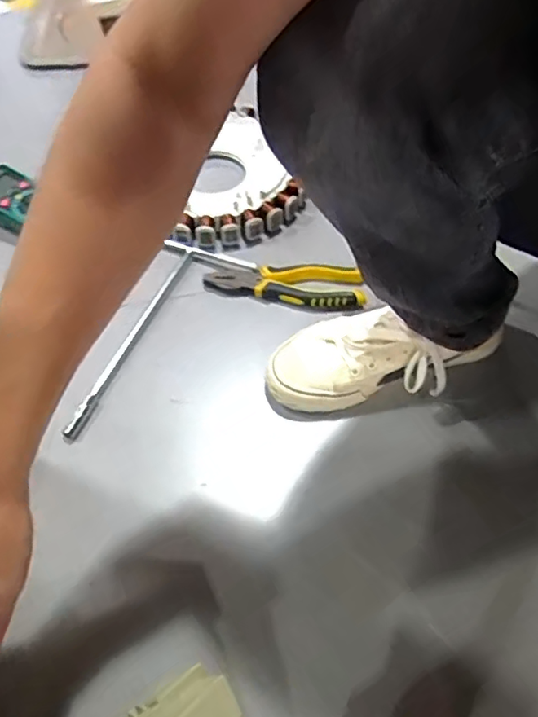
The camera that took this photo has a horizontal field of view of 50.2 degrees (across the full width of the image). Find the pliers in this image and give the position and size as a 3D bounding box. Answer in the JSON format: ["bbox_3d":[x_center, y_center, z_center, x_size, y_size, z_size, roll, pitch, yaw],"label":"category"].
[{"bbox_3d":[0.018,-0.086,0.678,0.182,0.026,0.059,10,57,7],"label":"pliers"}]

